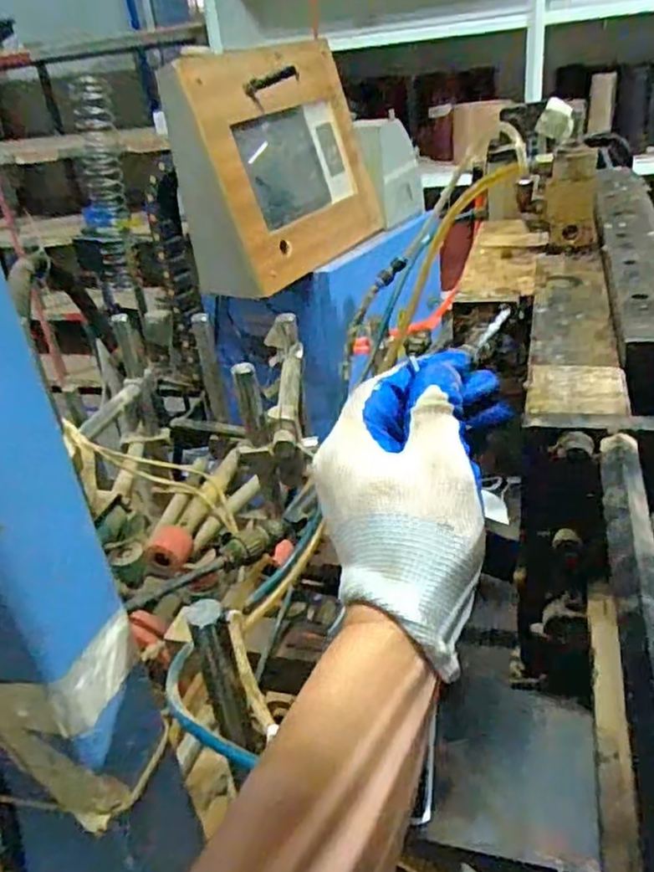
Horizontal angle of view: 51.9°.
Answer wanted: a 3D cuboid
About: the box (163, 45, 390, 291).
[{"bbox_3d":[-0.075,-0.489,1.205,0.156,0.344,0.399,13,36,31],"label":"box"}]

